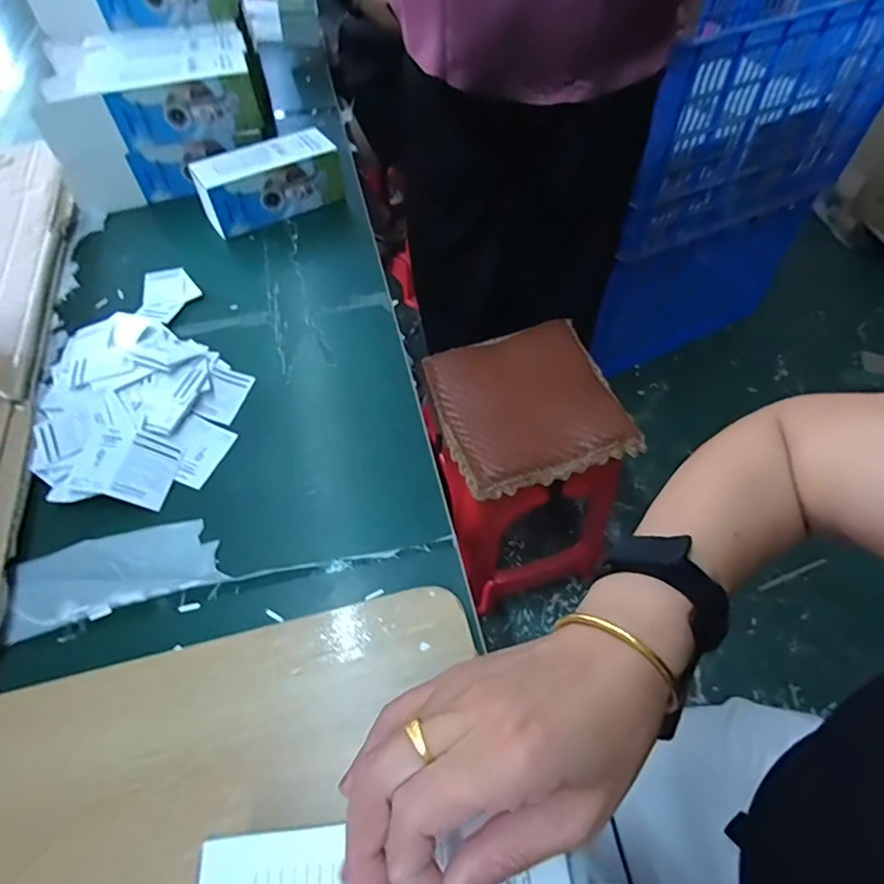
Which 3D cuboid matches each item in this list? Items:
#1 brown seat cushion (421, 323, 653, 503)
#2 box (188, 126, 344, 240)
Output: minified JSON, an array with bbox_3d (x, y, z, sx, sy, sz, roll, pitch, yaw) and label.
[{"bbox_3d":[0.139,-0.068,0.857,0.288,0.044,0.282,-16,56,-8],"label":"brown seat cushion"},{"bbox_3d":[-0.234,-0.353,0.713,0.181,0.068,0.089,-28,58,-16],"label":"box"}]

